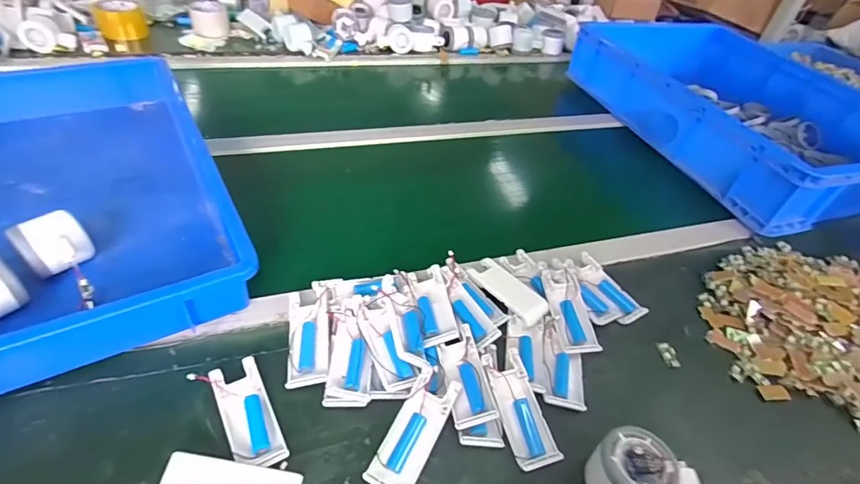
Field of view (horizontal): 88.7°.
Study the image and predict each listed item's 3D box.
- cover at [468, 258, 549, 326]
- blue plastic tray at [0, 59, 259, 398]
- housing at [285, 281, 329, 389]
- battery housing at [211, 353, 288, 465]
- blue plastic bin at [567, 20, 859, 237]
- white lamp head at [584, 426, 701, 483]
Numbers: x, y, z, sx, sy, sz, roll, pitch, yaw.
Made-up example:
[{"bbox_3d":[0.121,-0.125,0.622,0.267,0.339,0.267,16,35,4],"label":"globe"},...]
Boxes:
[{"bbox_3d":[0.092,0.056,0.520,0.040,0.009,0.100,-28,53,-33],"label":"cover"},{"bbox_3d":[-0.461,-0.074,0.522,0.356,0.084,0.557,-20,50,-27],"label":"blue plastic tray"},{"bbox_3d":[-0.124,0.086,0.450,0.039,0.012,0.118,-2,44,-11],"label":"housing"},{"bbox_3d":[-0.161,0.151,0.388,0.040,0.014,0.104,-19,49,-27],"label":"battery housing"},{"bbox_3d":[0.581,-0.281,0.872,0.401,0.120,0.638,-10,46,-19],"label":"blue plastic bin"},{"bbox_3d":[0.174,0.191,0.366,0.084,0.048,0.060,-8,45,-18],"label":"white lamp head"}]

